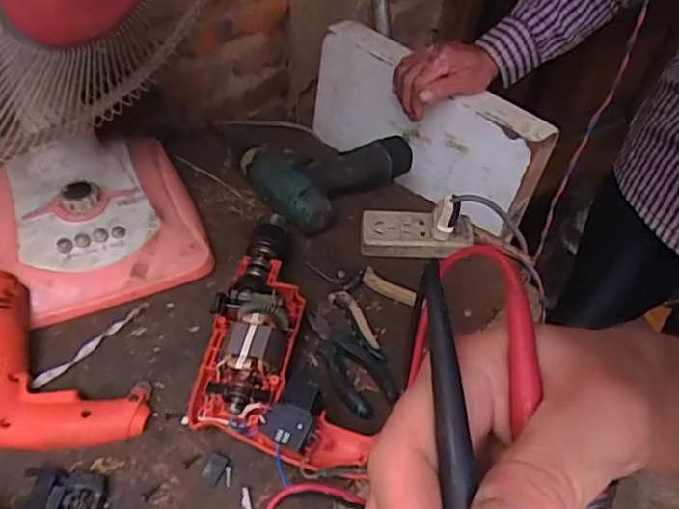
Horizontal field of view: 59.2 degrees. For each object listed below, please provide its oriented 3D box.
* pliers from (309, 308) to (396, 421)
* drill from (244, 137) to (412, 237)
[{"bbox_3d":[0.002,0.106,0.608,0.053,0.017,0.127,-27,55,-29],"label":"pliers"},{"bbox_3d":[-0.018,-0.116,0.802,0.149,0.058,0.203,38,54,26],"label":"drill"}]

